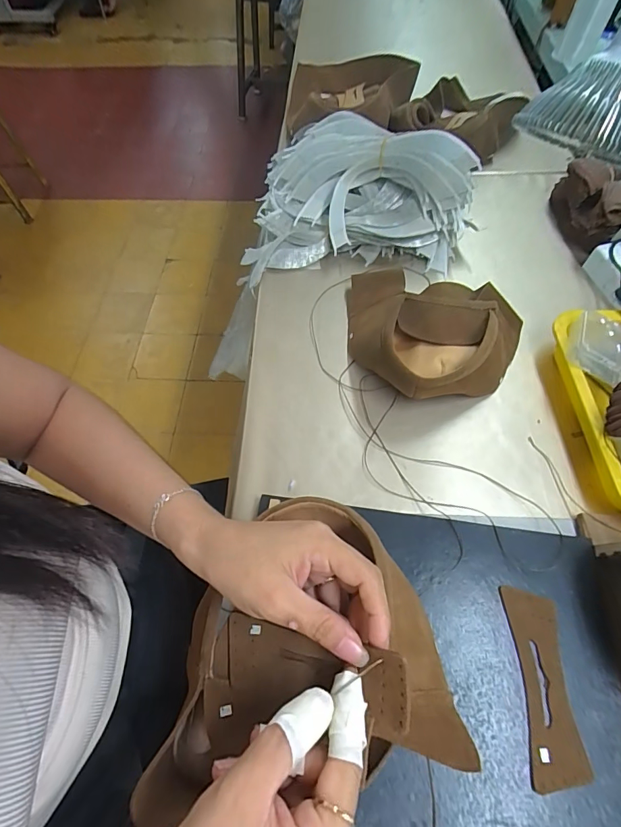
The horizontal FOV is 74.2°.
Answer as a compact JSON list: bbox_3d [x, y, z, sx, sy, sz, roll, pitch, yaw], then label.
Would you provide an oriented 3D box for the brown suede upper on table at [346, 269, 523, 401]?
[{"bbox_3d":[0.150,-0.105,0.489,0.203,0.064,0.203,1,60,3],"label":"brown suede upper on table"}]

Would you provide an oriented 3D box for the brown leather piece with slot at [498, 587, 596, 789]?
[{"bbox_3d":[0.180,0.207,0.318,0.040,0.004,0.128,1,60,3],"label":"brown leather piece with slot"}]

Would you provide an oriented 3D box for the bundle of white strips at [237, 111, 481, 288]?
[{"bbox_3d":[0.046,-0.319,0.585,0.308,0.120,0.221,-9,60,-4],"label":"bundle of white strips"}]

